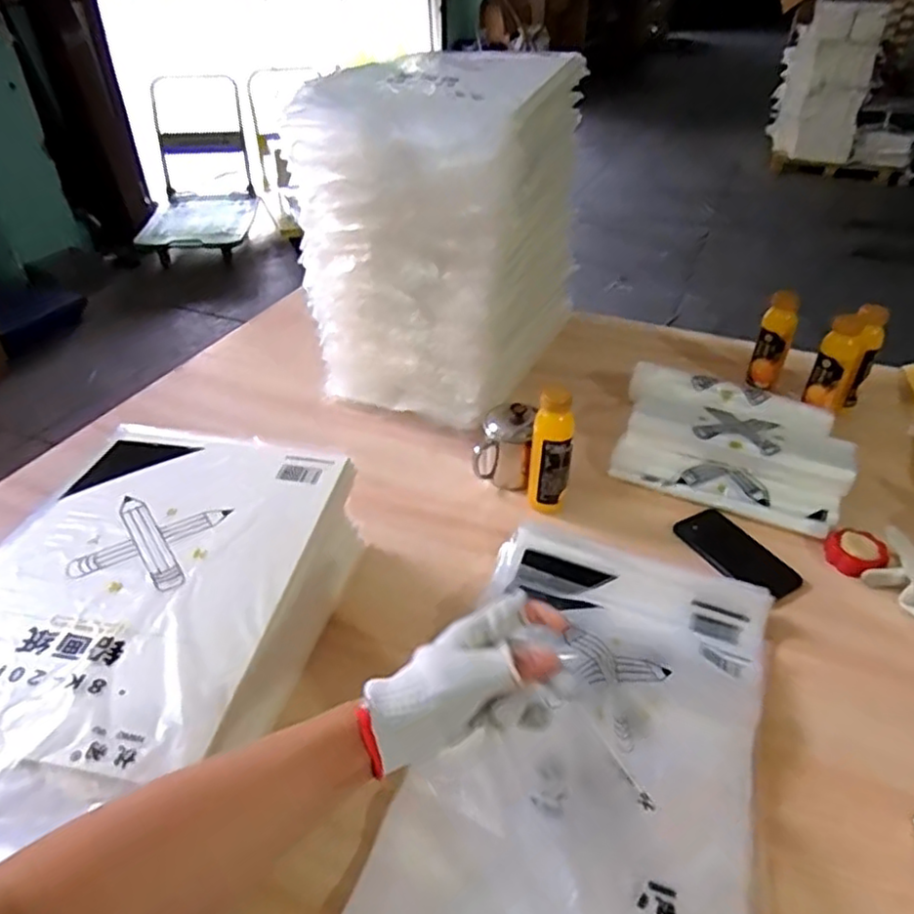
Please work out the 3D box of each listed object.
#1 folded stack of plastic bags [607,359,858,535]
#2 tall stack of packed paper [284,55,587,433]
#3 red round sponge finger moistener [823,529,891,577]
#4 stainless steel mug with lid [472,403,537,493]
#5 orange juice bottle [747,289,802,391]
[{"bbox_3d":[0.390,-0.028,0.966,0.321,0.065,0.239,18,41,21],"label":"folded stack of plastic bags"},{"bbox_3d":[-0.015,-0.330,1.025,0.322,0.449,0.384,14,40,16],"label":"tall stack of packed paper"},{"bbox_3d":[0.497,0.119,0.830,0.068,0.027,0.065,0,38,0],"label":"red round sponge finger moistener"},{"bbox_3d":[0.070,-0.025,0.946,0.076,0.115,0.095,8,39,9],"label":"stainless steel mug with lid"},{"bbox_3d":[0.516,-0.189,1.083,0.049,0.158,0.051,21,42,24],"label":"orange juice bottle"}]

